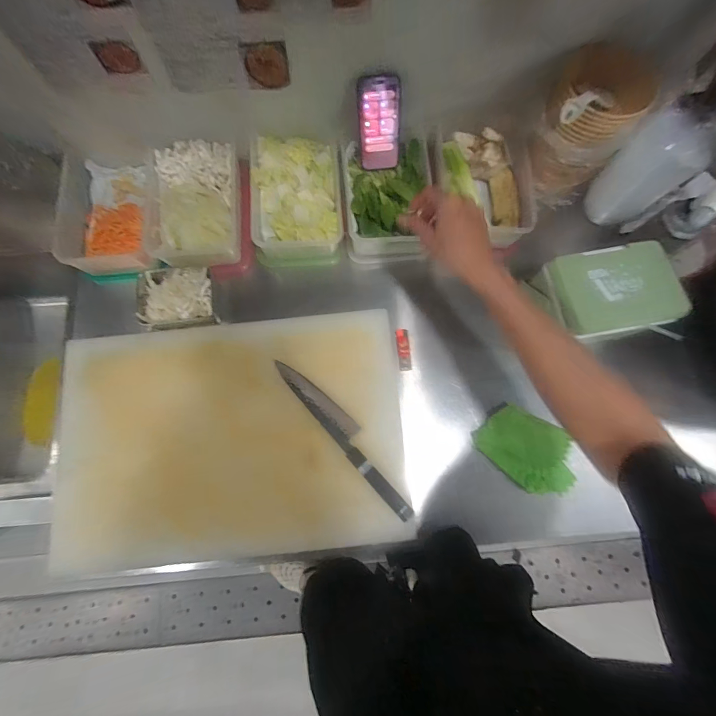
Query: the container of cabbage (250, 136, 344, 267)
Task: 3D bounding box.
[{"bbox_3d":[-0.118,-0.306,0.699,0.168,0.070,0.247,-4,76,-1],"label":"container of cabbage"}]

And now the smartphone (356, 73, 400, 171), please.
[{"bbox_3d":[0.040,-0.434,0.669,0.076,0.157,0.016,-4,57,3],"label":"smartphone"}]

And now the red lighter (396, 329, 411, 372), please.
[{"bbox_3d":[0.084,-0.015,0.651,0.022,0.012,0.076,-6,76,-1],"label":"red lighter"}]

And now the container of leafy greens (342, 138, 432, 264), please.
[{"bbox_3d":[0.055,-0.309,0.693,0.160,0.060,0.244,-3,76,-1],"label":"container of leafy greens"}]

